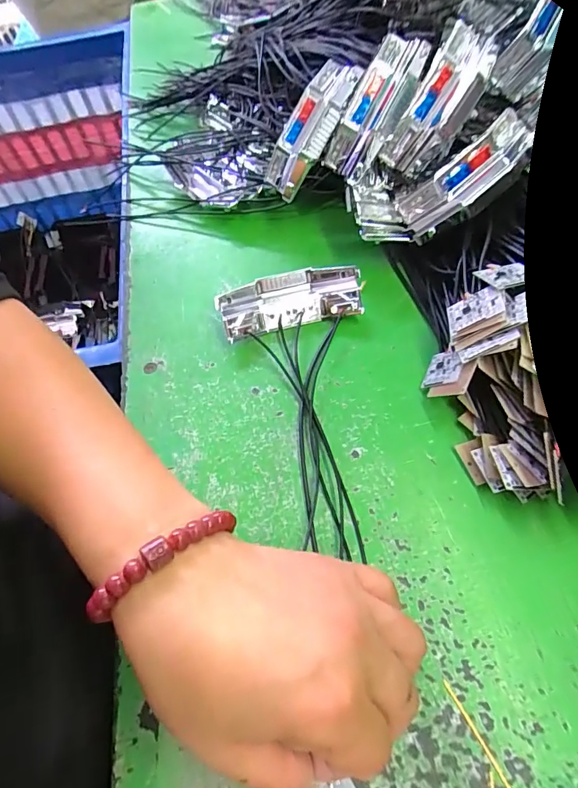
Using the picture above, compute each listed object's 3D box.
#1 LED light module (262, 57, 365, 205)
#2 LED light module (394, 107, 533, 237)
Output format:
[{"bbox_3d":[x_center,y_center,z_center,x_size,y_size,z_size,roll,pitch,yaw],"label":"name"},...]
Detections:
[{"bbox_3d":[0.015,-0.192,0.329,0.018,0.095,0.038,-1,41,-52],"label":"LED light module"},{"bbox_3d":[0.117,-0.145,0.297,0.095,0.023,0.034,-39,59,15],"label":"LED light module"}]

